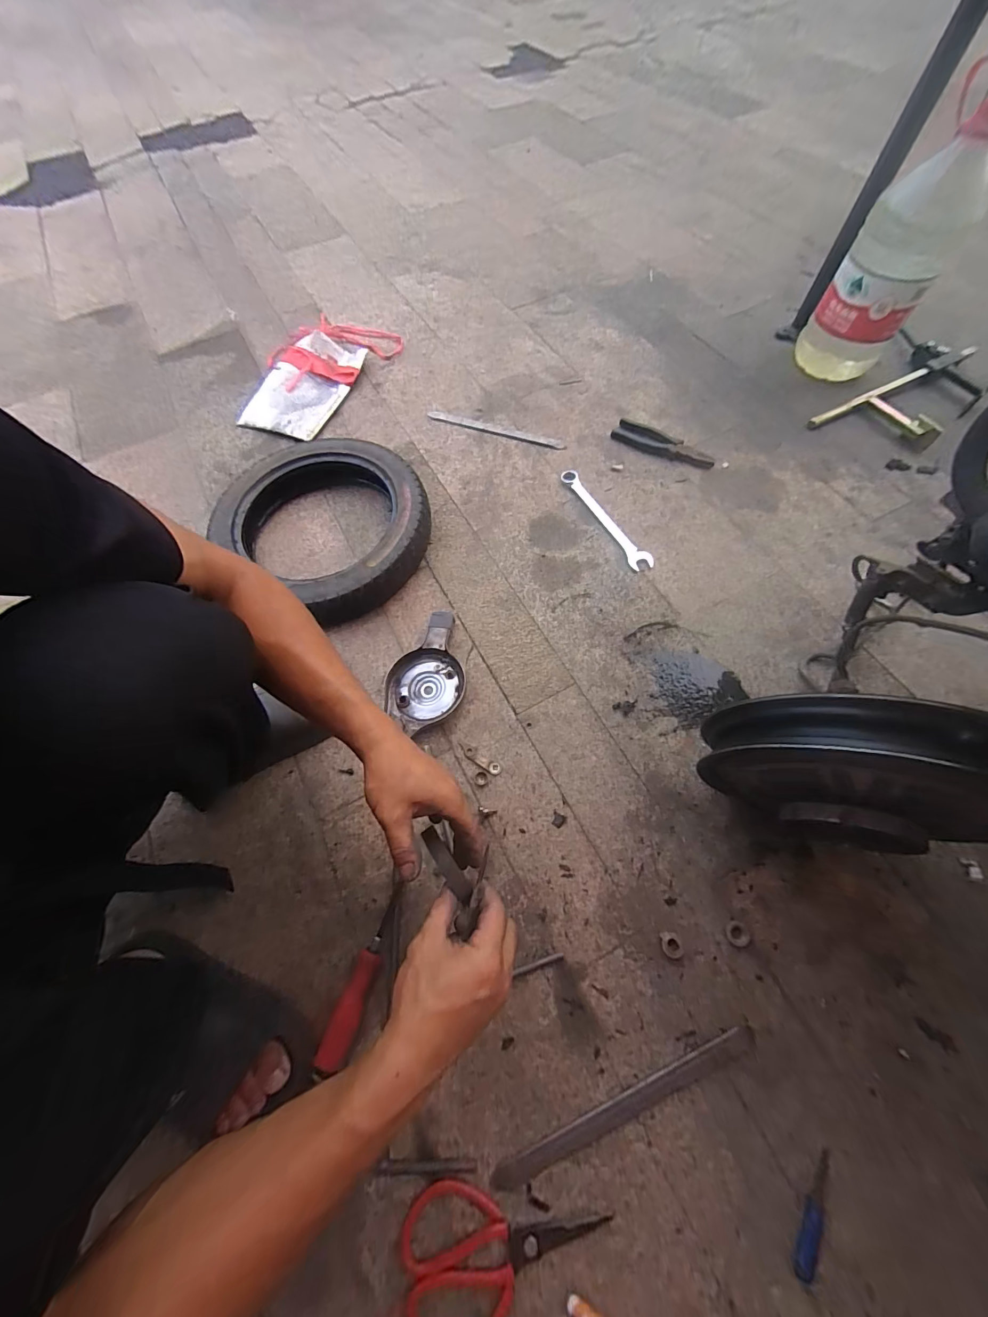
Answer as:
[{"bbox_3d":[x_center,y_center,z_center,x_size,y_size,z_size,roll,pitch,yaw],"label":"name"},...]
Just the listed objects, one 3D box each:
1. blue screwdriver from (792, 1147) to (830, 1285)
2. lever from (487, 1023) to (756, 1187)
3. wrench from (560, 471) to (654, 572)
[{"bbox_3d":[0.291,0.504,0.383,0.018,0.017,0.094,23,70,13],"label":"blue screwdriver"},{"bbox_3d":[0.135,0.452,0.426,0.287,0.011,0.021,-23,67,-7],"label":"lever"},{"bbox_3d":[0.190,-0.245,0.735,0.035,0.010,0.240,-28,68,-9],"label":"wrench"}]

